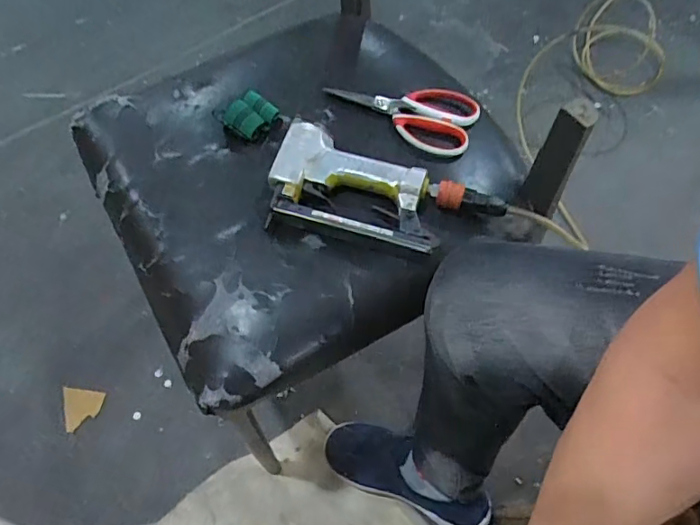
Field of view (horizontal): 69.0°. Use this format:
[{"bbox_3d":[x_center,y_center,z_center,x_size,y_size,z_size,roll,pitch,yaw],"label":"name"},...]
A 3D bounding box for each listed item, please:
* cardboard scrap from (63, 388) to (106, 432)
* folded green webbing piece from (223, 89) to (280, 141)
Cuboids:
[{"bbox_3d":[-0.492,0.268,0.924,0.075,0.006,0.074,7,69,3],"label":"cardboard scrap"},{"bbox_3d":[-0.120,-0.178,0.617,0.053,0.028,0.049,29,66,16],"label":"folded green webbing piece"}]

